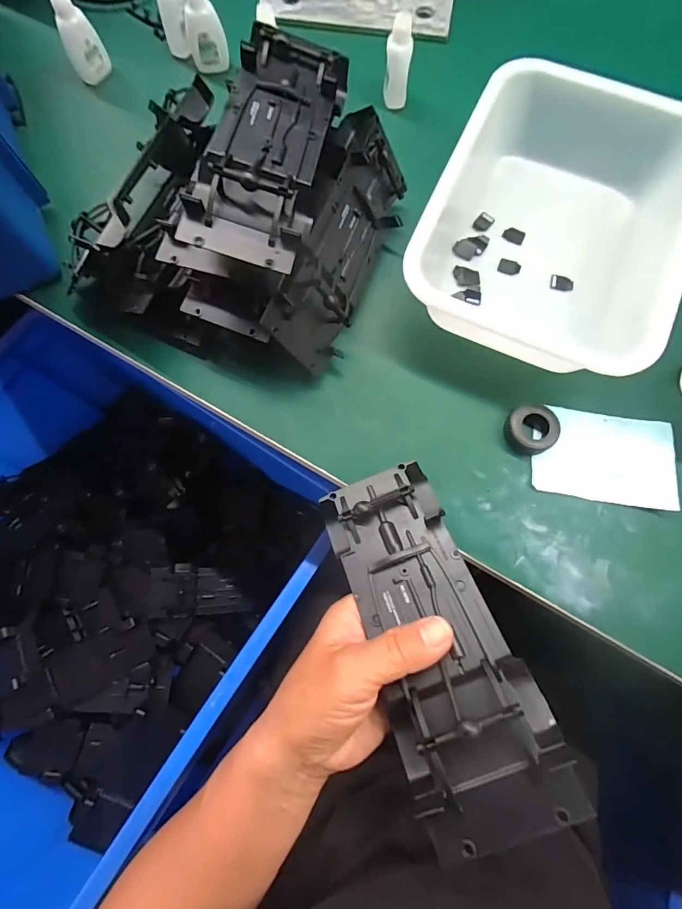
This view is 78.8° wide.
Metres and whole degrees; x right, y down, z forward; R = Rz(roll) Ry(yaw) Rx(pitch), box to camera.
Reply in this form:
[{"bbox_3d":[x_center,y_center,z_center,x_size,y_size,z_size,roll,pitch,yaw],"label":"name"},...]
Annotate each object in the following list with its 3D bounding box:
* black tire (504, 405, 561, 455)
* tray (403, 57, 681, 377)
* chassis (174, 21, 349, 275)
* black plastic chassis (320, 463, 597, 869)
[{"bbox_3d":[0.146,-0.019,0.315,0.035,0.018,0.034,0,76,0],"label":"black tire"},{"bbox_3d":[0.170,-0.184,0.334,0.181,0.061,0.240,25,78,6],"label":"tray"},{"bbox_3d":[-0.052,-0.214,0.284,0.088,0.037,0.191,11,76,3],"label":"chassis"},{"bbox_3d":[0.050,0.092,0.232,0.075,0.026,0.191,-19,55,-4],"label":"black plastic chassis"}]

